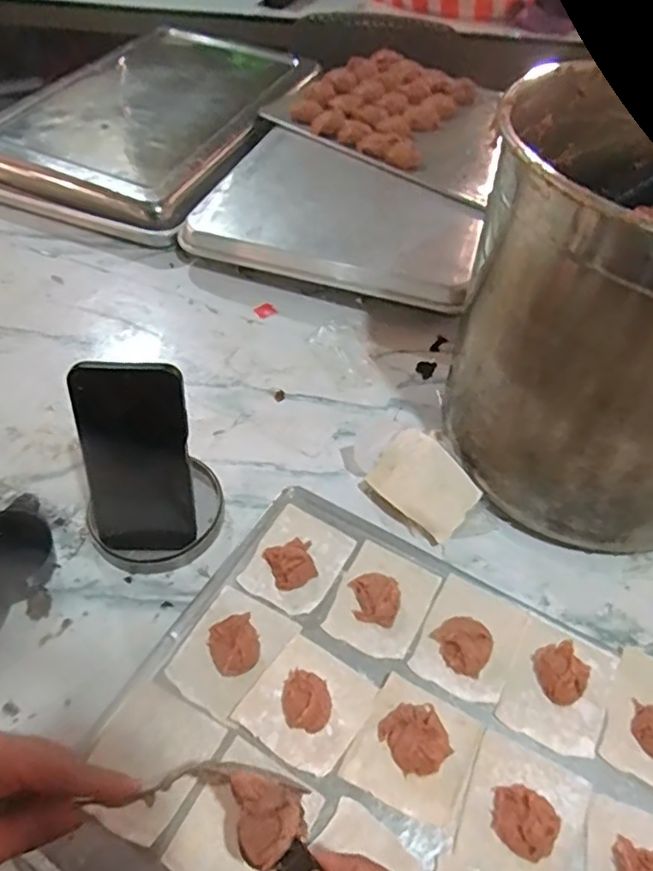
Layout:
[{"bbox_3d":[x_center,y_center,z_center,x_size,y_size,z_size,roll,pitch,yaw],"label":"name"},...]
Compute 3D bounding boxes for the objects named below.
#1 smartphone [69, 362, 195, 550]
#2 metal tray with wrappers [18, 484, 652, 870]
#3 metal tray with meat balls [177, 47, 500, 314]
[{"bbox_3d":[-0.151,0.018,0.481,0.079,0.156,0.013,-8,21,-18],"label":"smartphone"},{"bbox_3d":[0.083,0.235,0.391,0.448,0.026,0.330,24,52,19],"label":"metal tray with wrappers"},{"bbox_3d":[0.064,-0.427,0.897,0.364,0.047,0.602,11,54,10],"label":"metal tray with meat balls"}]

